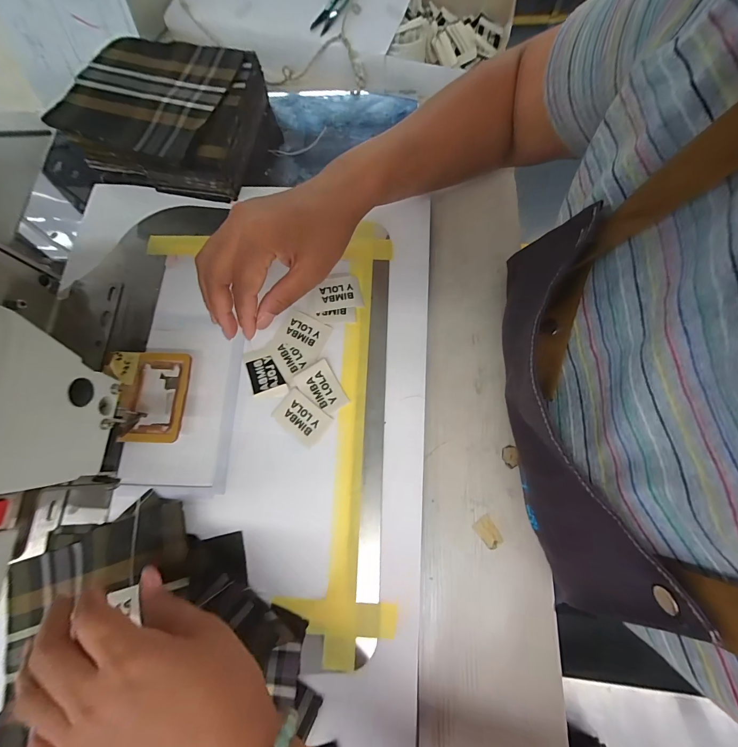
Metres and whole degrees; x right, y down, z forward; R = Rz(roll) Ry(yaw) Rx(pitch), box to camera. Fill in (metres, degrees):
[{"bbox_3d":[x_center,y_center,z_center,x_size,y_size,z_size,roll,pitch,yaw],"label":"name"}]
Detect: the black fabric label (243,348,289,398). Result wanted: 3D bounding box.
[{"bbox_3d":[-0.100,0.000,0.307,0.032,0.006,0.049,-21,74,-2],"label":"black fabric label"}]

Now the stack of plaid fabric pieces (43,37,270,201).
[{"bbox_3d":[-0.219,-0.287,0.356,0.197,0.048,0.157,12,76,7],"label":"stack of plaid fabric pieces"}]

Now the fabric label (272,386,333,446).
[{"bbox_3d":[-0.062,0.040,0.293,0.048,0.004,0.034,36,80,12],"label":"fabric label"}]

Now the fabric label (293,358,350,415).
[{"bbox_3d":[-0.044,0.014,0.299,0.035,0.004,0.048,-30,75,-5],"label":"fabric label"}]

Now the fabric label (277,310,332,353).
[{"bbox_3d":[-0.063,-0.041,0.314,0.045,0.004,0.031,25,78,9],"label":"fabric label"}]

